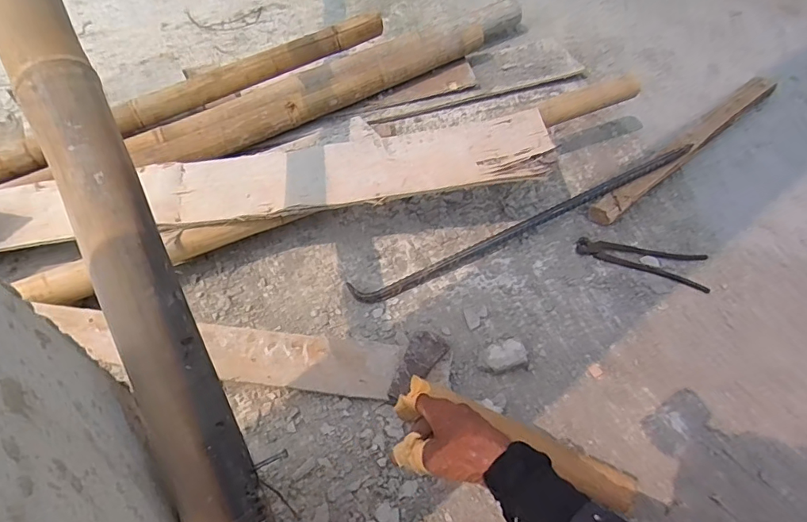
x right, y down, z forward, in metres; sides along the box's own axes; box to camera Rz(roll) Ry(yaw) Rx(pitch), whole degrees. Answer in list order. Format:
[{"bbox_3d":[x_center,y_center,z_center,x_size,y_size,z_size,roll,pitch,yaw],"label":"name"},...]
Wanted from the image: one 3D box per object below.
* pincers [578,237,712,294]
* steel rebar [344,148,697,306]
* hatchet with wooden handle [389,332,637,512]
[{"bbox_3d":[0.414,-0.001,0.830,0.212,0.013,0.066,13,55,15],"label":"pincers"},{"bbox_3d":[0.233,-0.081,0.885,0.711,0.058,0.064,-22,54,-11],"label":"steel rebar"},{"bbox_3d":[0.133,0.224,0.642,0.338,0.061,0.105,30,61,25],"label":"hatchet with wooden handle"}]

